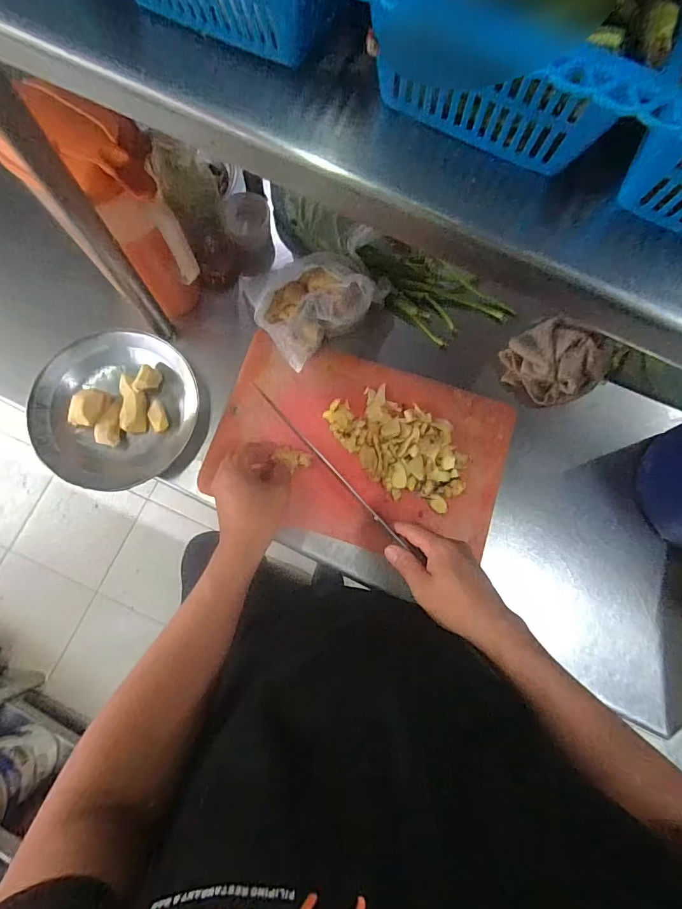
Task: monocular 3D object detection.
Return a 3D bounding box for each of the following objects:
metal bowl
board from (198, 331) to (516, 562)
[{"bbox_3d":[-0.278,-0.057,0.544,0.187,0.035,0.192,1,78,-3],"label":"metal bowl"},{"bbox_3d":[0.028,-0.010,0.550,0.358,0.019,0.235,19,78,1],"label":"board"}]

